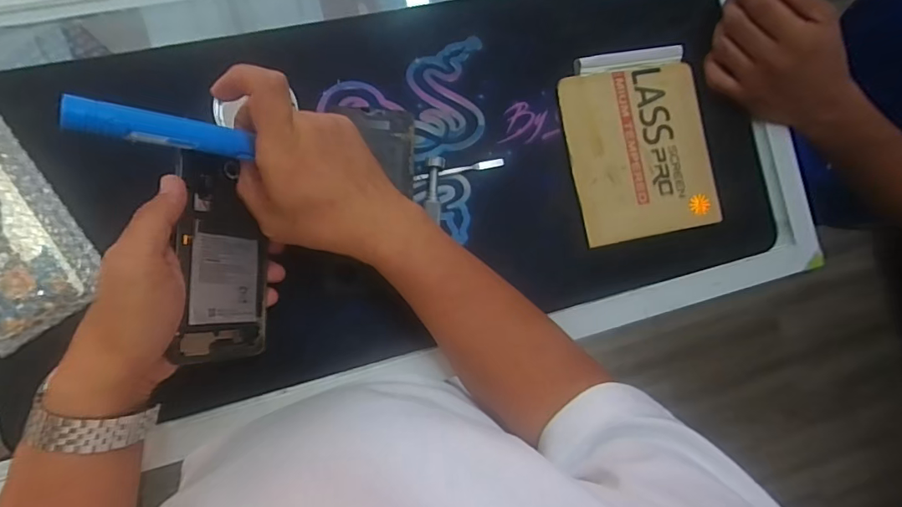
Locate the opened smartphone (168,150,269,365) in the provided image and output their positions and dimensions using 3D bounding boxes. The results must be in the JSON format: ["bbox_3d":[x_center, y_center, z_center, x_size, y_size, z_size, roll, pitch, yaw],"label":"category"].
[{"bbox_3d":[-0.160,0.003,0.336,0.006,0.069,0.139,-3,87,25],"label":"opened smartphone"}]

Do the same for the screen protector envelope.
[{"bbox_3d":[0.184,-0.097,0.451,0.144,0.006,0.157,-11,89,-9],"label":"screen protector envelope"}]

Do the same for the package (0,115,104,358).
[{"bbox_3d":[-0.346,-0.022,0.359,0.092,0.009,0.173,-35,93,-9],"label":"package"}]

